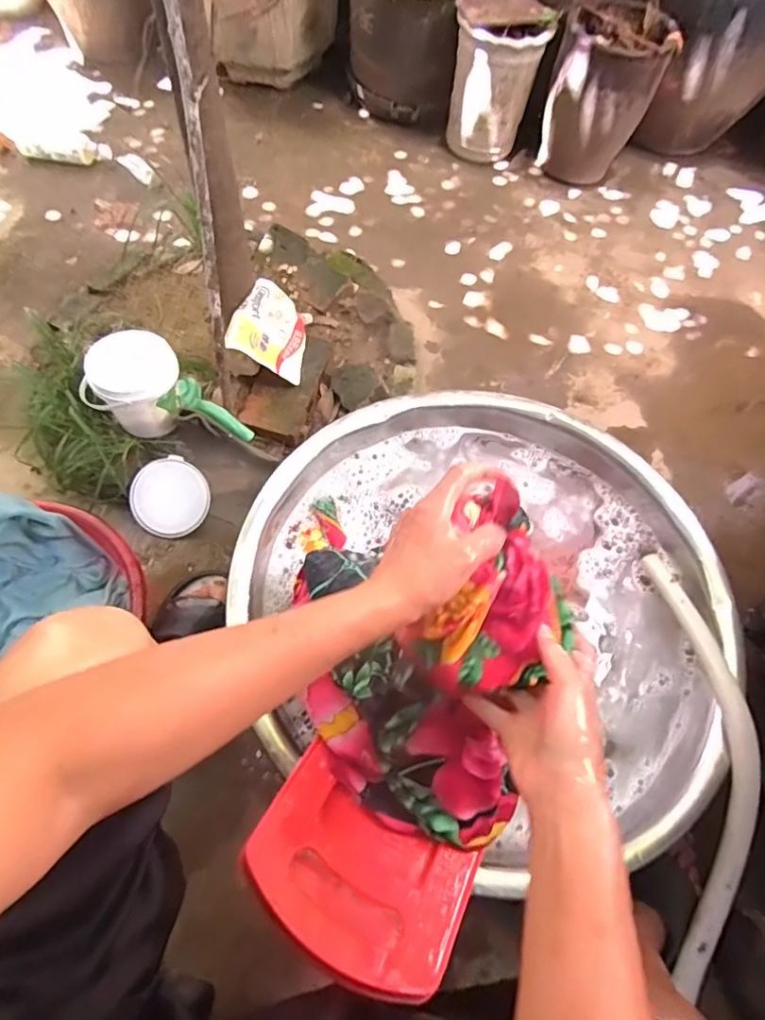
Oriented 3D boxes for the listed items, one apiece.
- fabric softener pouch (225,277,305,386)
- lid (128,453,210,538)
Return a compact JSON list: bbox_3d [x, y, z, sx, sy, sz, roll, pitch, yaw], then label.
[{"bbox_3d":[-0.204,-0.330,0.975,0.140,0.025,0.179,24,61,-39],"label":"fabric softener pouch"},{"bbox_3d":[-0.350,-0.018,0.878,0.121,0.013,0.125,-2,103,-11],"label":"lid"}]

